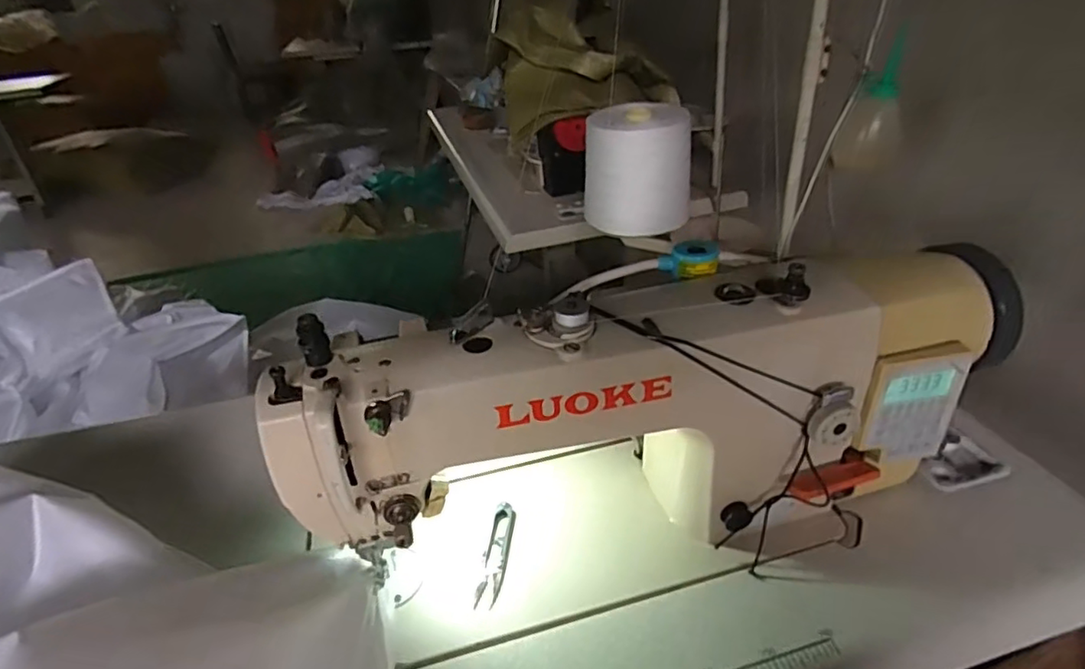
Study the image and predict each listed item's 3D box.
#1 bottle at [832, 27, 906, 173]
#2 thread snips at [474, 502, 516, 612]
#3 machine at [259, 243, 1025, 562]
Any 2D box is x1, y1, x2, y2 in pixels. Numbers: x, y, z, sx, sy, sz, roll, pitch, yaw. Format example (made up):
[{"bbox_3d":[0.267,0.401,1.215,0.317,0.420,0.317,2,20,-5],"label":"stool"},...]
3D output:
[{"bbox_3d":[0.385,-0.266,0.690,0.067,0.145,0.056,13,36,24],"label":"bottle"},{"bbox_3d":[-0.041,0.192,0.527,0.022,0.011,0.100,1,33,8],"label":"thread snips"},{"bbox_3d":[0.100,0.059,0.505,0.578,0.233,0.173,-9,33,-8],"label":"machine"}]

